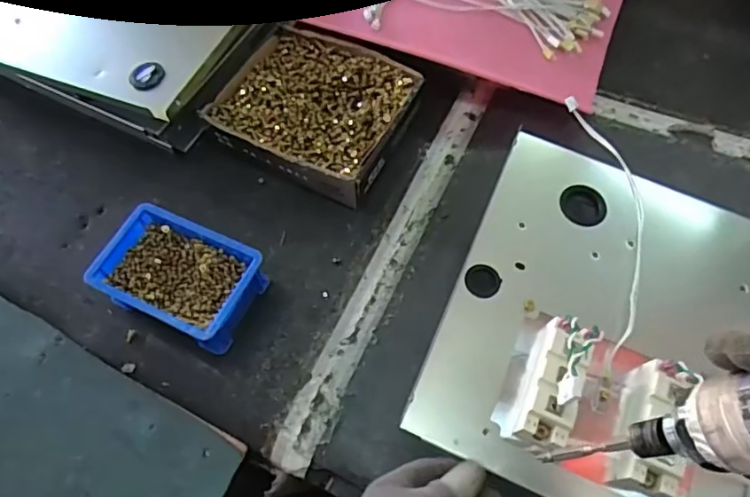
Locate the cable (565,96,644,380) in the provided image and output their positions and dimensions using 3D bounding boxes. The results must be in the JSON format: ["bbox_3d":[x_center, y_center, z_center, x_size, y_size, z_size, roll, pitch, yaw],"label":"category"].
[{"bbox_3d":[0.220,-0.030,0.522,0.056,0.037,0.303,2,62,4],"label":"cable"}]

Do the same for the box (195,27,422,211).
[{"bbox_3d":[-0.066,-0.161,0.655,0.209,0.050,0.185,23,66,17],"label":"box"}]

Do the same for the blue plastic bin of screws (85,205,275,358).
[{"bbox_3d":[-0.193,0.030,0.562,0.149,0.058,0.099,22,66,16],"label":"blue plastic bin of screws"}]

